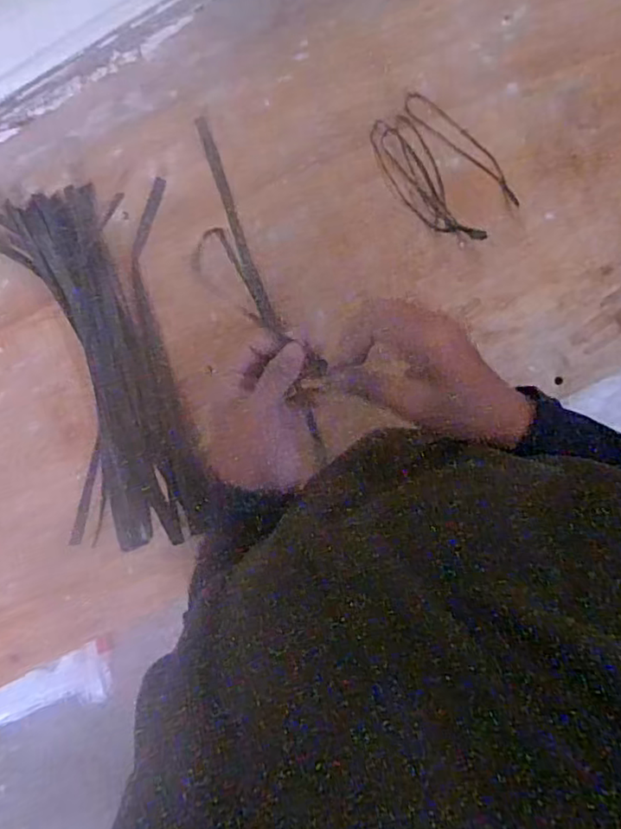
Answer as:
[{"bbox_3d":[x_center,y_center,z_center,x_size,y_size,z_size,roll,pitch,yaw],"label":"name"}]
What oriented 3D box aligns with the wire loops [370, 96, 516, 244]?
[{"bbox_3d":[0.114,-0.216,0.537,0.139,0.019,0.079,43,94,4],"label":"wire loops"}]

